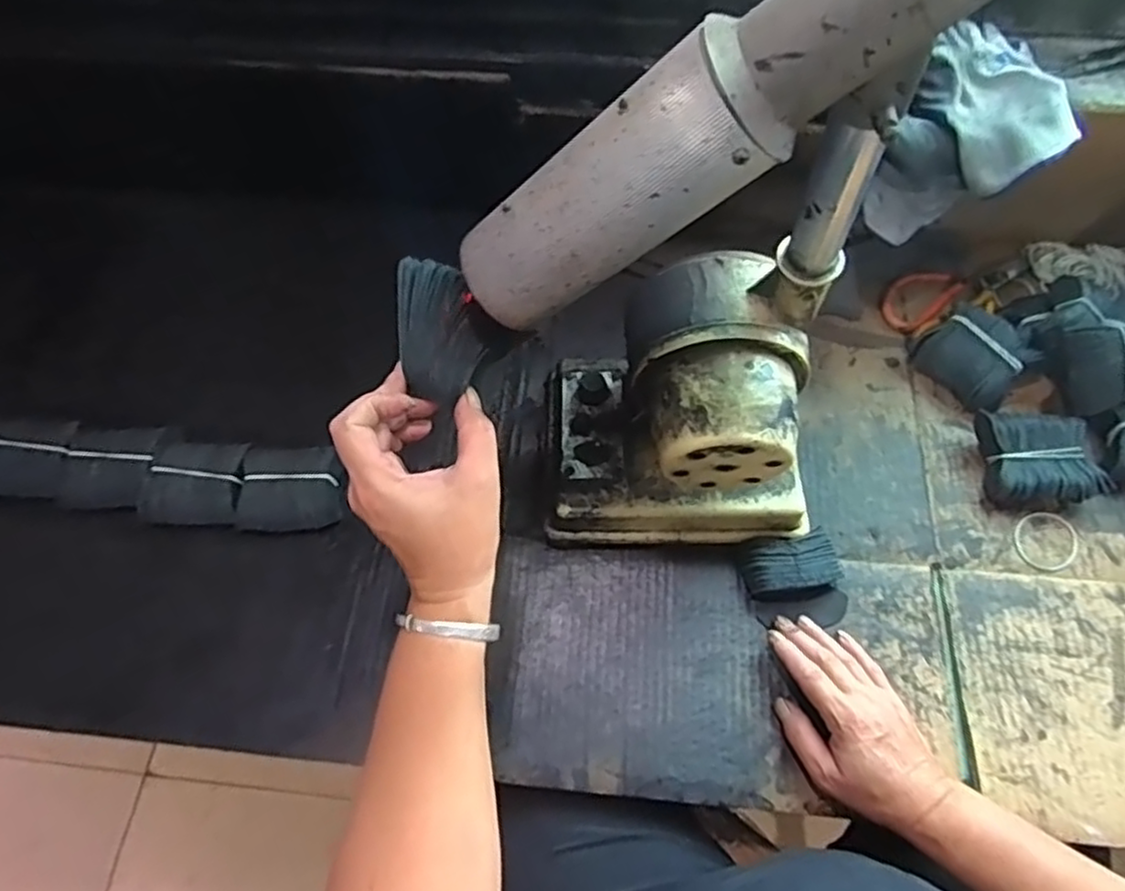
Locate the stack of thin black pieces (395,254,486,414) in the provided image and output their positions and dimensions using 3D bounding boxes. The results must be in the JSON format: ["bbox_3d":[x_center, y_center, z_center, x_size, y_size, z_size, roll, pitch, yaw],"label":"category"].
[{"bbox_3d":[-0.070,-0.065,0.398,0.044,0.015,0.084,-3,88,-17],"label":"stack of thin black pieces"}]

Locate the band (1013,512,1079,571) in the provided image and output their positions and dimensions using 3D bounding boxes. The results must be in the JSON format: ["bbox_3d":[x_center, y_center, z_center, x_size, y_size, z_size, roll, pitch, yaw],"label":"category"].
[{"bbox_3d":[0.416,0.082,0.602,0.055,0.004,0.049,-34,67,-14],"label":"band"}]

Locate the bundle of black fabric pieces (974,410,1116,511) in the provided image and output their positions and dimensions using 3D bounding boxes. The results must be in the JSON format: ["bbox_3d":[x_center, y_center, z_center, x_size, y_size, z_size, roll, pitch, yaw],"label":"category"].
[{"bbox_3d":[0.412,0.012,0.611,0.085,0.035,0.080,-2,64,1],"label":"bundle of black fabric pieces"}]

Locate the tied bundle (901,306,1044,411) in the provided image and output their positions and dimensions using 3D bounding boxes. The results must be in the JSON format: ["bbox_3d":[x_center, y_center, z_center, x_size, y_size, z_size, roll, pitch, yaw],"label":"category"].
[{"bbox_3d":[0.384,-0.084,0.652,0.074,0.047,0.092,-33,67,-14],"label":"tied bundle"}]

